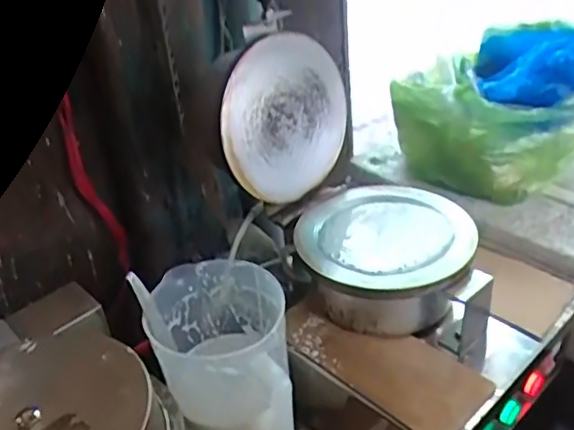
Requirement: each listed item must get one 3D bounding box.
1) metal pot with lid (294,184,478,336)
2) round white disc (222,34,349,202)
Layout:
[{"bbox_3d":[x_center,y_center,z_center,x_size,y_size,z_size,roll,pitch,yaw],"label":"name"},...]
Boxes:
[{"bbox_3d":[0.110,0.050,0.684,0.184,0.086,0.180,-3,32,2],"label":"metal pot with lid"},{"bbox_3d":[0.004,-0.114,0.698,0.034,0.175,0.175,22,41,36],"label":"round white disc"}]

